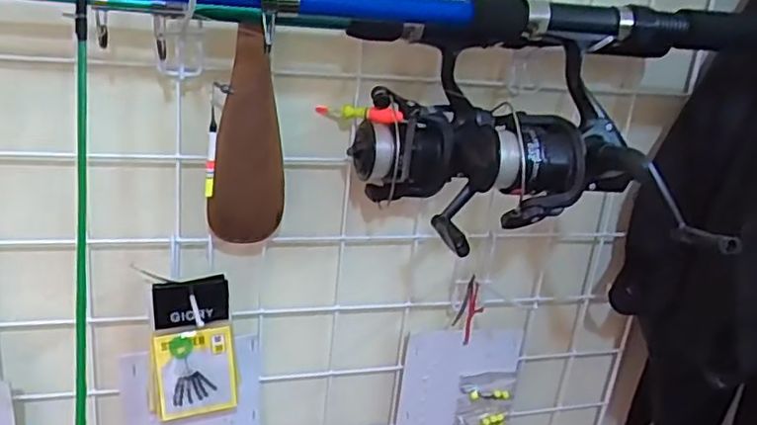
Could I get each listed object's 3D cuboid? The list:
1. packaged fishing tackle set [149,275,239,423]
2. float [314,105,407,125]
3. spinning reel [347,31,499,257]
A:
[{"bbox_3d":[-0.127,0.092,0.455,0.058,0.093,0.030,0,21,-16],"label":"packaged fishing tackle set"},{"bbox_3d":[-0.012,-0.068,0.446,0.064,0.014,0.013,18,23,30],"label":"float"},{"bbox_3d":[0.024,-0.047,0.418,0.094,0.119,0.111,6,20,-1],"label":"spinning reel"}]

